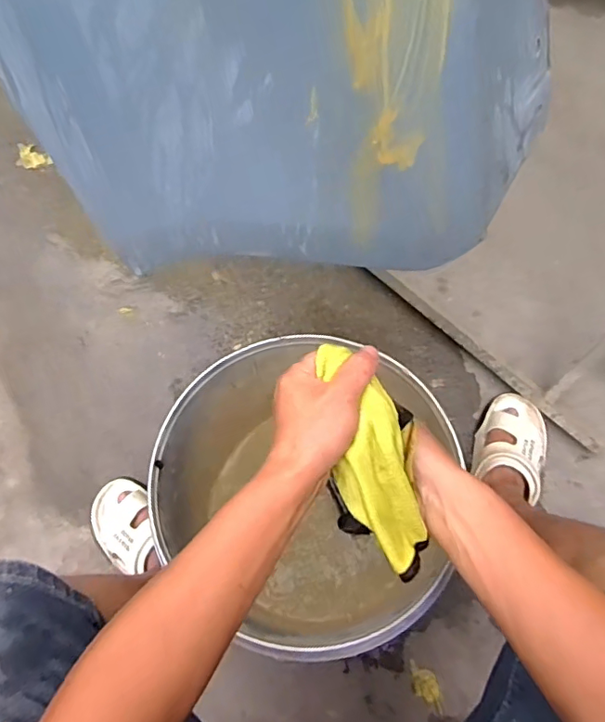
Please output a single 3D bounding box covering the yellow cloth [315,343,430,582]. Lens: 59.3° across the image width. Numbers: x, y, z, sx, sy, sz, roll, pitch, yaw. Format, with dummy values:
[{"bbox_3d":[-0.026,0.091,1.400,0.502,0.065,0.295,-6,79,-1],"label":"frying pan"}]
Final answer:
[{"bbox_3d":[0.050,0.070,0.393,0.064,0.032,0.171,-13,83,-4],"label":"yellow cloth"}]

